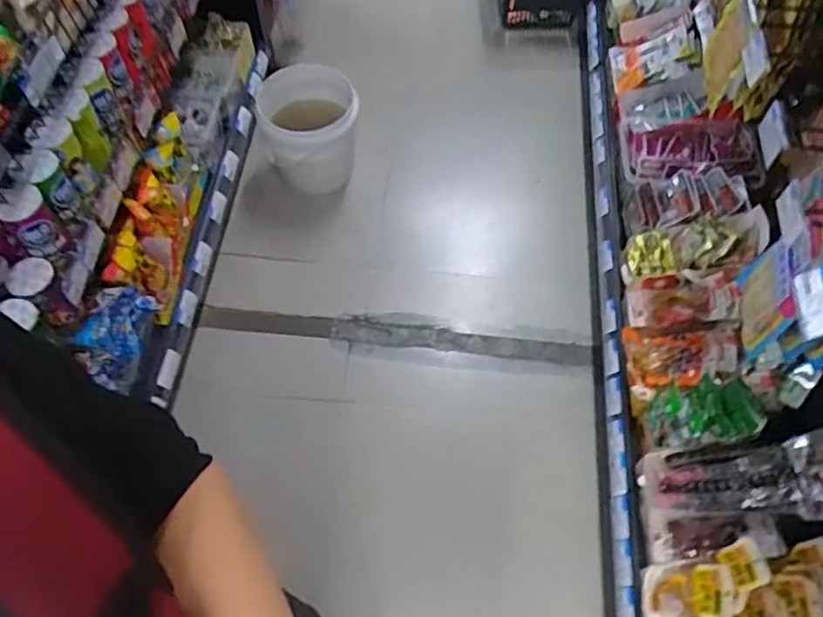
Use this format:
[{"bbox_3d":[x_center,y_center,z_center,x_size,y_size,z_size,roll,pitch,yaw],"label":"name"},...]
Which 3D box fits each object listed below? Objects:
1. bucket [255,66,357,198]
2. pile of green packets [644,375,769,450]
[{"bbox_3d":[-0.273,-0.475,1.729,0.256,0.223,0.304,-4,60,-3],"label":"bucket"},{"bbox_3d":[0.497,0.182,1.141,0.155,0.117,0.131,-19,62,-11],"label":"pile of green packets"}]

